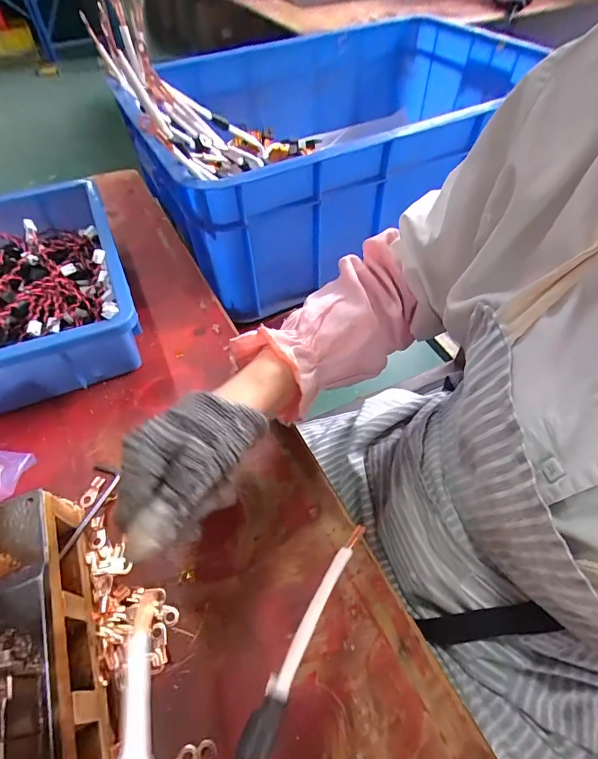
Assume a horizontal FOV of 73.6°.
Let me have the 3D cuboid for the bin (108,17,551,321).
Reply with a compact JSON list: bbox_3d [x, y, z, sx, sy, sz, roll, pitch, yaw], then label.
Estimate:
[{"bbox_3d":[0.057,-0.354,0.614,0.555,0.204,0.388,-22,55,-17],"label":"bin"}]

